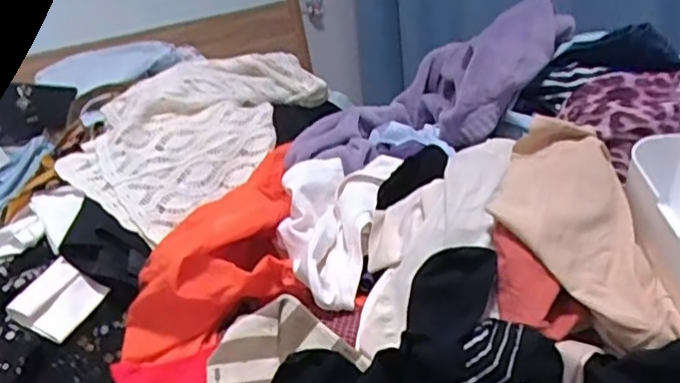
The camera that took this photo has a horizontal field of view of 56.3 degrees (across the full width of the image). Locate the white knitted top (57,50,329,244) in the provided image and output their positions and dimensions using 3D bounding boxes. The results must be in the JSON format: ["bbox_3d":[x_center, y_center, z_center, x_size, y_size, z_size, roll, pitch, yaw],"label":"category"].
[{"bbox_3d":[-0.213,-0.101,0.926,0.257,0.132,0.456,0,23,18],"label":"white knitted top"}]

